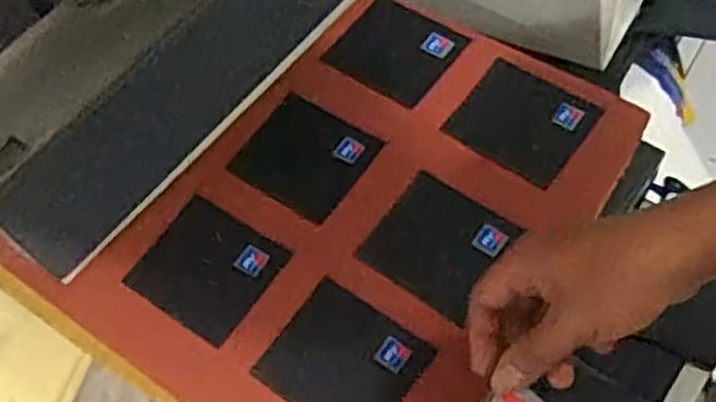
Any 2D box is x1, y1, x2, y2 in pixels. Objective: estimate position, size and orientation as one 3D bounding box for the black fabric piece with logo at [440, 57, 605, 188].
[{"bbox_3d":[0.133,-0.066,0.617,0.095,0.008,0.085,35,79,17],"label":"black fabric piece with logo"}]

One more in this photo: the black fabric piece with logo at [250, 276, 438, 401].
[{"bbox_3d":[-0.010,0.113,0.538,0.099,0.004,0.089,31,69,21],"label":"black fabric piece with logo"}]

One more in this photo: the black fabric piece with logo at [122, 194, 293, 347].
[{"bbox_3d":[-0.115,0.050,0.583,0.097,0.004,0.088,29,70,20],"label":"black fabric piece with logo"}]

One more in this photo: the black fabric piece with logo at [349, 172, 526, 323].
[{"bbox_3d":[0.061,0.031,0.569,0.090,0.004,0.090,32,69,19],"label":"black fabric piece with logo"}]

